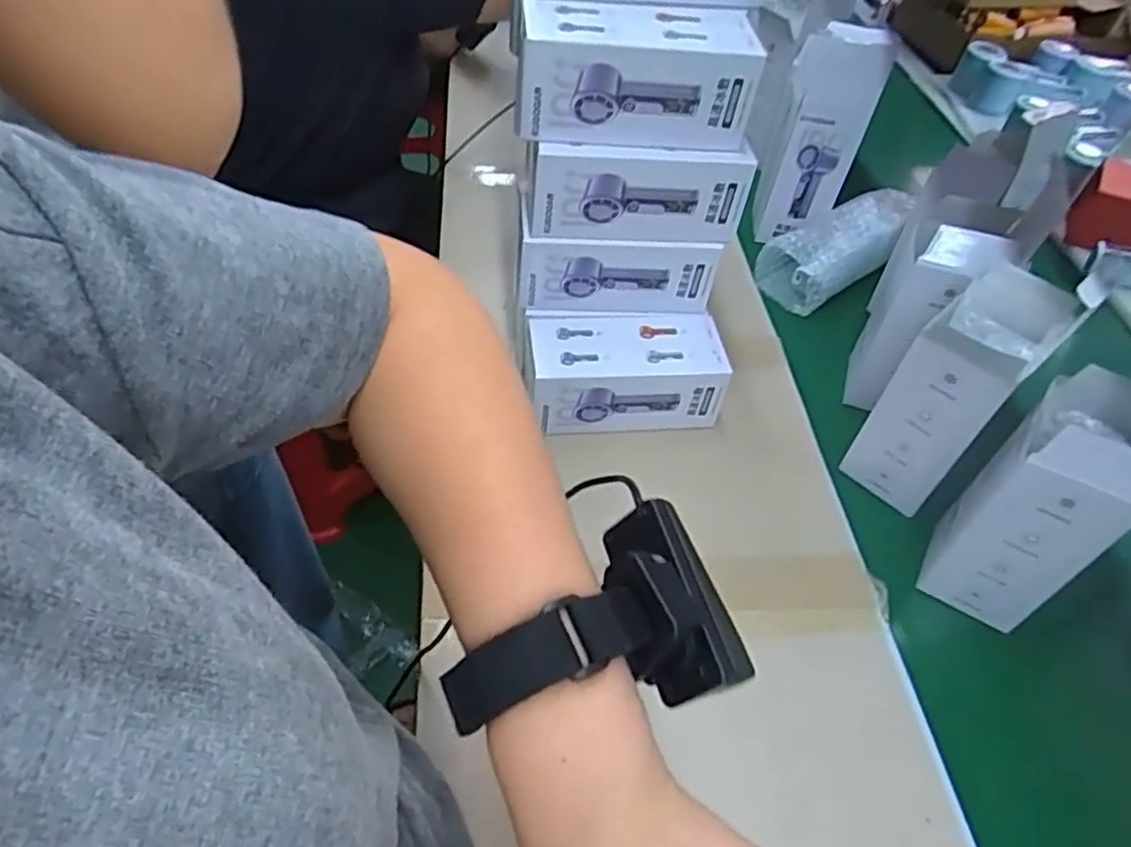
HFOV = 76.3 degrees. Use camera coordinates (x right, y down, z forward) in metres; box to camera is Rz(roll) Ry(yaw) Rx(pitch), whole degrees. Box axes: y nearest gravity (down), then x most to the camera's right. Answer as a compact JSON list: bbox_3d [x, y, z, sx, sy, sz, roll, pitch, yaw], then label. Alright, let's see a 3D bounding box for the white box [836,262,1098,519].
[{"bbox_3d":[0.301,-0.021,0.564,0.084,0.187,0.071,-33,60,-25],"label":"white box"}]

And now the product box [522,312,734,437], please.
[{"bbox_3d":[0.049,-0.043,0.618,0.161,0.078,0.073,-5,52,-6],"label":"product box"}]

